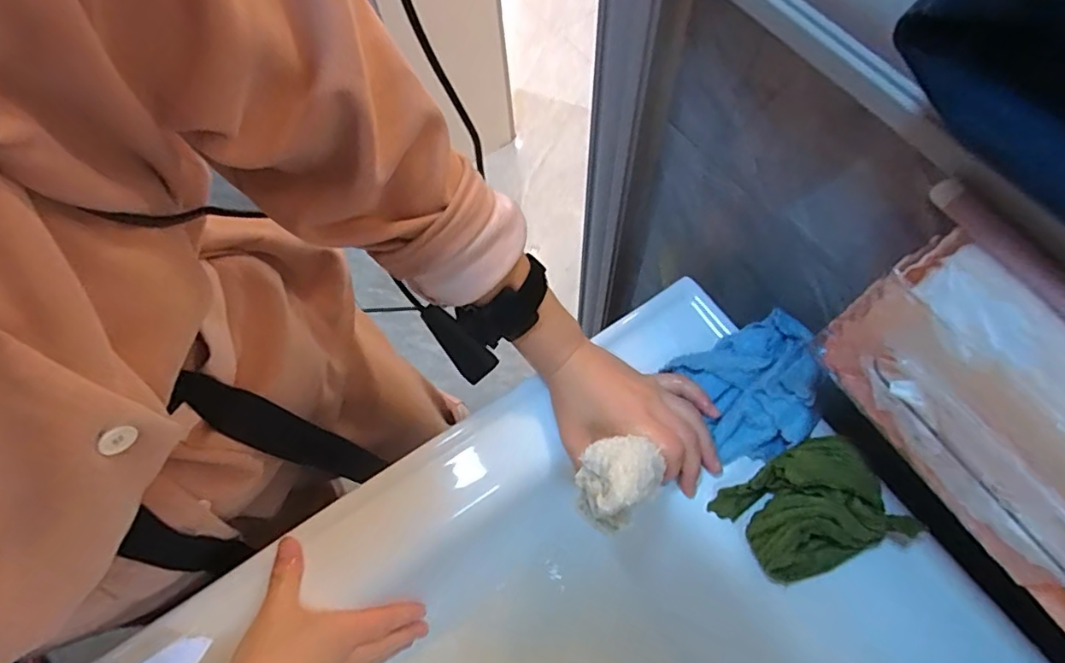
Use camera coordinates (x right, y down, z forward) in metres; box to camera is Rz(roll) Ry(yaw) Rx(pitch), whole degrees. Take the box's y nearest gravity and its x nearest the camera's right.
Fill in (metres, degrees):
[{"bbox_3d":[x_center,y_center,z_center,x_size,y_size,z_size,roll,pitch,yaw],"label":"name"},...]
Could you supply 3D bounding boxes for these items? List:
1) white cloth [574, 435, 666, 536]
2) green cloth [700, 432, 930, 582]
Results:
[{"bbox_3d":[0.058,0.099,0.378,0.047,0.042,0.064,40,74,18],"label":"white cloth"},{"bbox_3d":[0.198,0.129,0.405,0.109,0.046,0.083,-21,67,-6],"label":"green cloth"}]

